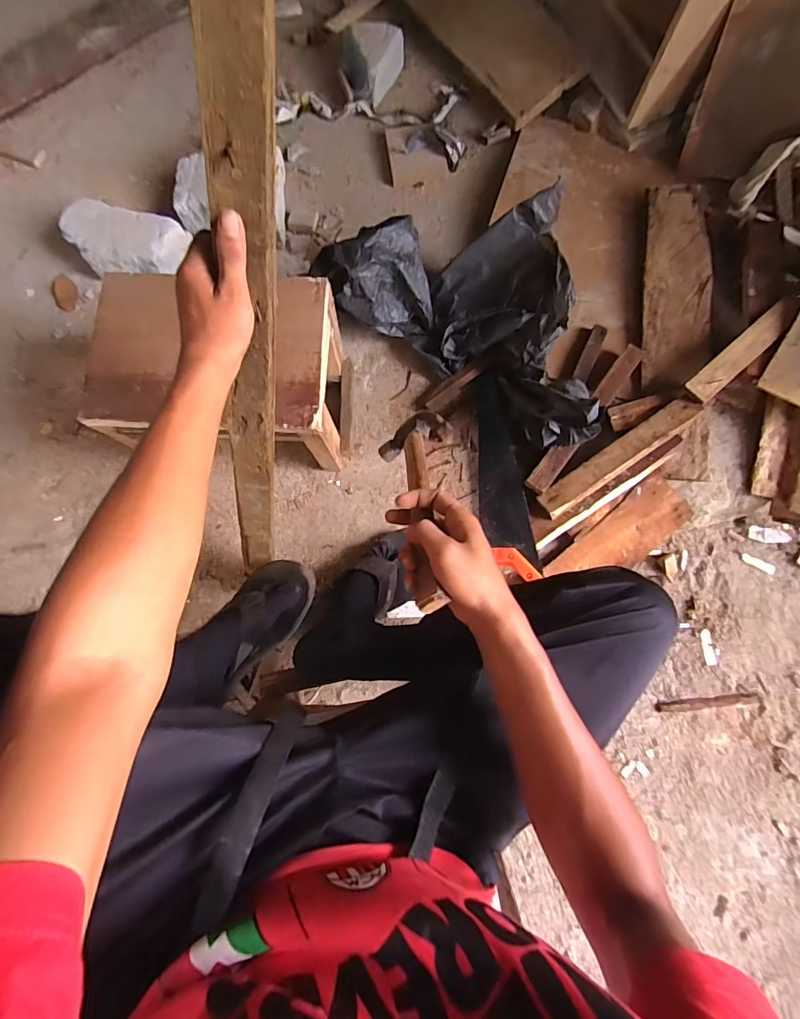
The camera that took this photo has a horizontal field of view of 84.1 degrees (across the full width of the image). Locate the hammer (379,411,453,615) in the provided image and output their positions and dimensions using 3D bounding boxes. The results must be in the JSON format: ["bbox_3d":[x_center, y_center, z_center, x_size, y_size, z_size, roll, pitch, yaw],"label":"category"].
[{"bbox_3d":[0.022,-0.006,0.465,0.076,0.050,0.253,-4,49,0],"label":"hammer"}]

